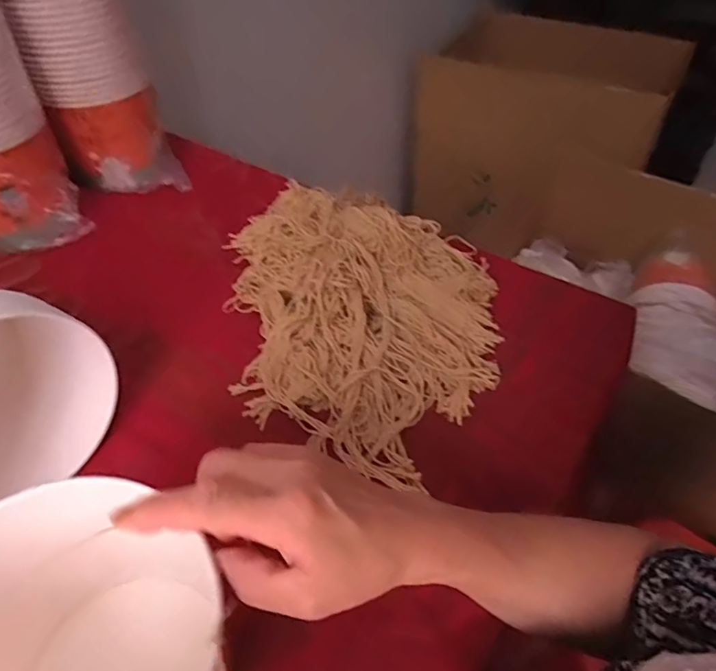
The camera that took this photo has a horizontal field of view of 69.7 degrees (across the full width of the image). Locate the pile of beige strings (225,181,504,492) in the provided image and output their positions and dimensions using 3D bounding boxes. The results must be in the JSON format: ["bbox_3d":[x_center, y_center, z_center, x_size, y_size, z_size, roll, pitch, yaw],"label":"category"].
[{"bbox_3d":[-0.010,-0.035,0.521,0.304,0.087,0.316,15,49,14],"label":"pile of beige strings"}]

